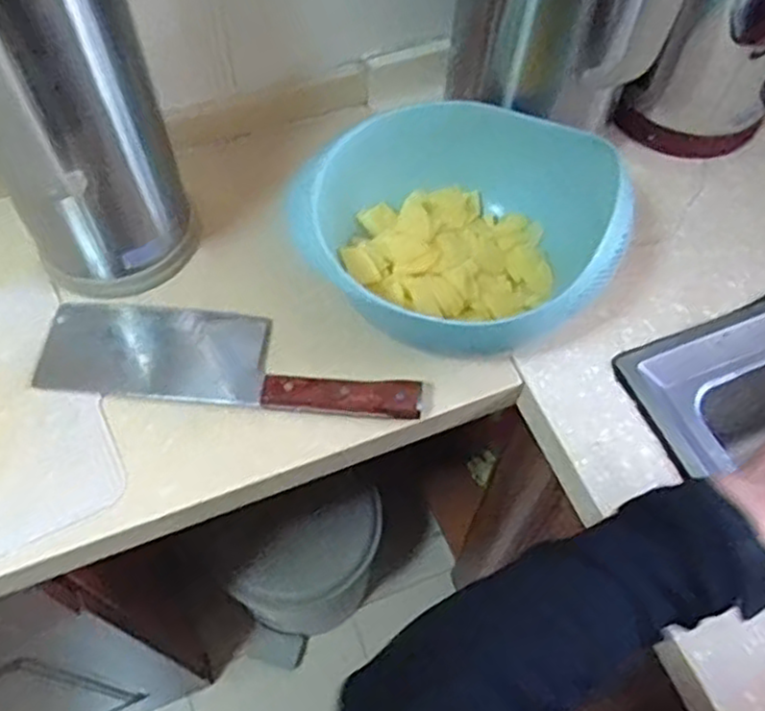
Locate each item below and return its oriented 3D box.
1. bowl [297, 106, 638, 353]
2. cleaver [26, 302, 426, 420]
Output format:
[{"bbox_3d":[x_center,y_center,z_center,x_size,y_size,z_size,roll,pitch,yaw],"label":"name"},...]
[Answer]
[{"bbox_3d":[0.060,-0.087,0.565,0.216,0.131,0.198,1,60,-1],"label":"bowl"},{"bbox_3d":[-0.119,0.000,0.579,0.299,0.031,0.082,7,60,2],"label":"cleaver"}]

